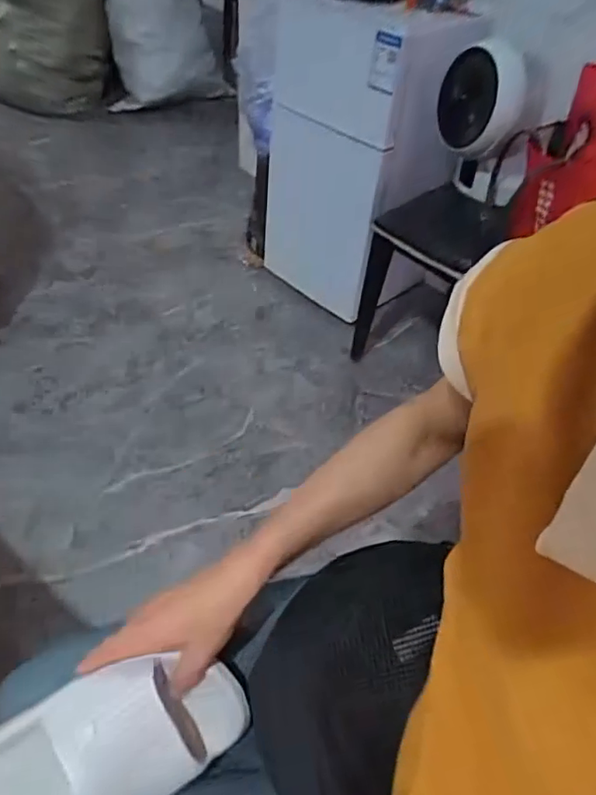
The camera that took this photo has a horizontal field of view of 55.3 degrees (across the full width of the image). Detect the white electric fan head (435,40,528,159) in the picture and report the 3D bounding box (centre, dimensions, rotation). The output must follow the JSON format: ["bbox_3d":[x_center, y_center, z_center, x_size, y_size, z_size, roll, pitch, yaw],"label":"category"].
[{"bbox_3d":[0.394,-0.646,1.258,0.175,0.197,0.125,16,47,9],"label":"white electric fan head"}]

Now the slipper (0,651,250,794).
[{"bbox_3d":[-0.180,0.312,0.480,0.285,0.080,0.130,-23,86,5],"label":"slipper"}]

